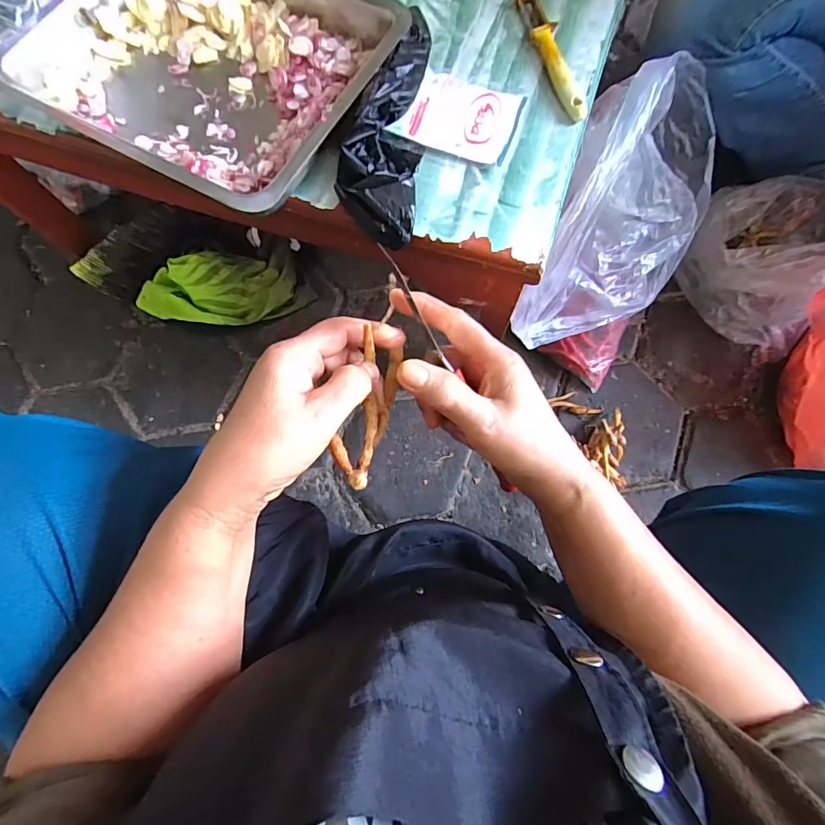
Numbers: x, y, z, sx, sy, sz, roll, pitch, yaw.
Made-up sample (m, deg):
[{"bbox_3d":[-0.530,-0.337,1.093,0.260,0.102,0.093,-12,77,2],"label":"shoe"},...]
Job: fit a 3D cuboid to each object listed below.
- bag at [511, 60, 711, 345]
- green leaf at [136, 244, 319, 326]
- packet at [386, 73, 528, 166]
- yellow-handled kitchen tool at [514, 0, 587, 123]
[{"bbox_3d":[0.277,-0.238,0.564,0.196,0.222,0.293,20,77,7],"label":"bag"},{"bbox_3d":[-0.314,-0.207,0.753,0.278,0.081,0.112,-5,76,-1],"label":"green leaf"},{"bbox_3d":[0.048,-0.295,0.445,0.111,0.020,0.082,18,77,4],"label":"packet"},{"bbox_3d":[0.143,-0.370,0.461,0.024,0.015,0.173,-14,77,-4],"label":"yellow-handled kitchen tool"}]

